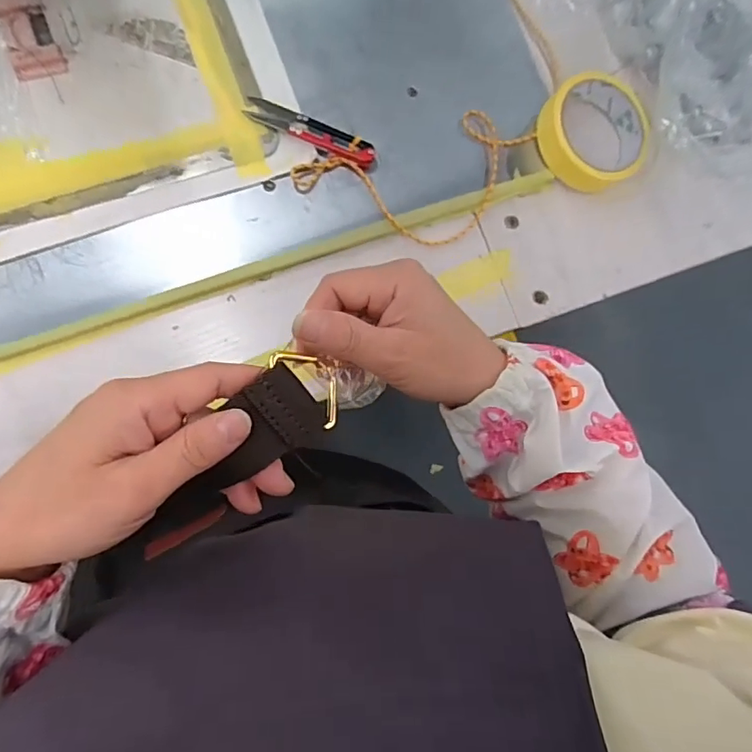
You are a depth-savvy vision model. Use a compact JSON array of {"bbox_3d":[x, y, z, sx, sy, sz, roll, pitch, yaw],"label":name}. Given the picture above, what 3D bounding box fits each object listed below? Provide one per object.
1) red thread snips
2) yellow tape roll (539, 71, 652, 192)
[{"bbox_3d":[-0.050,-0.193,0.409,0.103,0.008,0.021,22,82,-6],"label":"red thread snips"},{"bbox_3d":[0.187,-0.206,0.441,0.094,0.033,0.087,1,85,-9],"label":"yellow tape roll"}]

